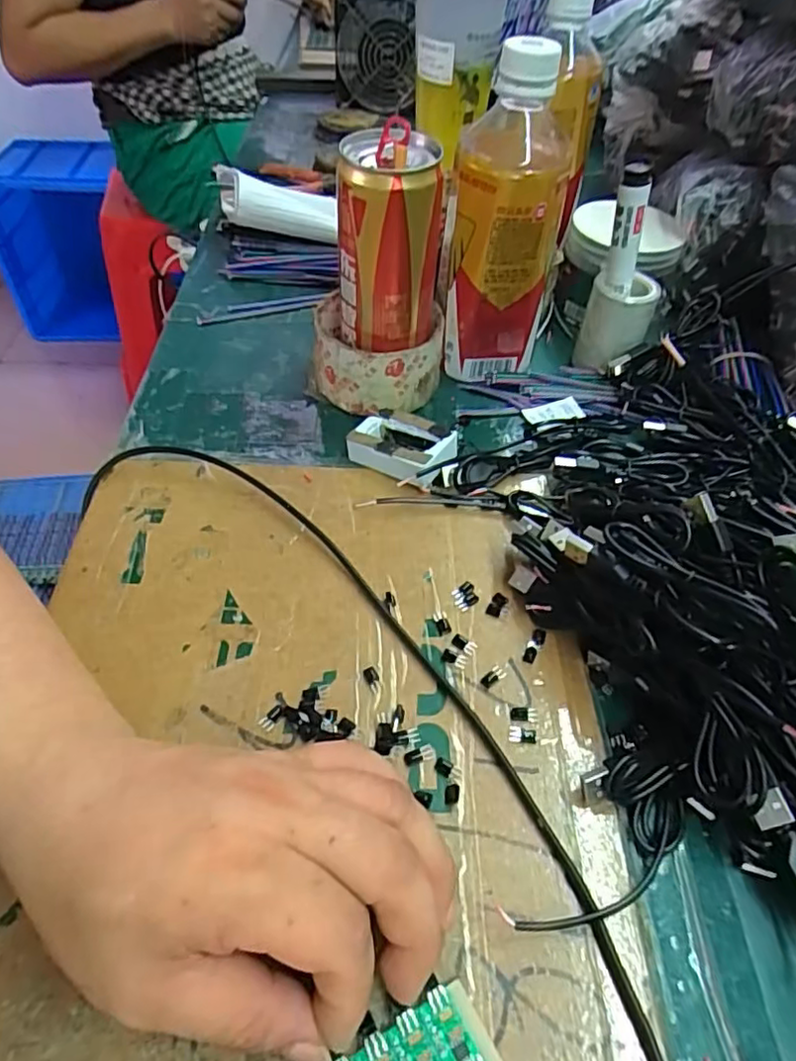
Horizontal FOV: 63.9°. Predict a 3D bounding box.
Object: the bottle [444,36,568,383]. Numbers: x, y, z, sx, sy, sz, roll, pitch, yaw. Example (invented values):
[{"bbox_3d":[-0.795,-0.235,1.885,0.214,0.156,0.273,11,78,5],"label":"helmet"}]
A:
[{"bbox_3d":[0.067,-0.187,0.393,0.060,0.180,0.076,10,50,6],"label":"bottle"}]

